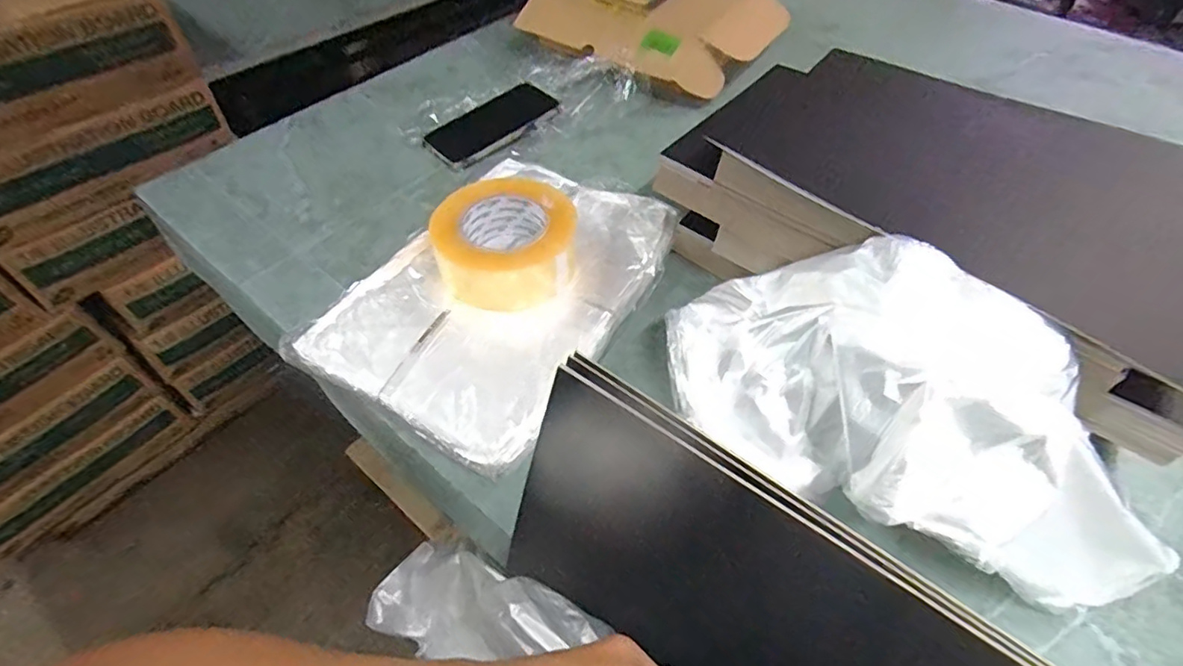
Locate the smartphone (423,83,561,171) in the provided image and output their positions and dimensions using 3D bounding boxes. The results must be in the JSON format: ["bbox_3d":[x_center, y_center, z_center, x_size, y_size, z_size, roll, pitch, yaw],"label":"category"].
[{"bbox_3d":[-0.121,-0.259,0.712,0.167,0.010,0.095,-37,58,-19],"label":"smartphone"}]

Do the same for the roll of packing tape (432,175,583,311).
[{"bbox_3d":[-0.078,-0.085,0.528,0.122,0.062,0.112,1,53,-1],"label":"roll of packing tape"}]

